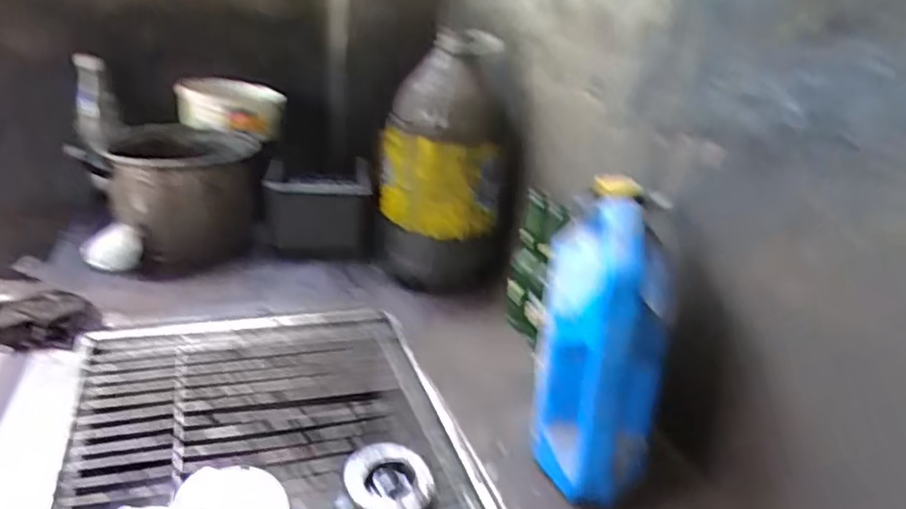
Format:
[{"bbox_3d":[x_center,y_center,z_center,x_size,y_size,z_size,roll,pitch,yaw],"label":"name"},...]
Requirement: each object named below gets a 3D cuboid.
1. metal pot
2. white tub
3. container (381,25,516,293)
[{"bbox_3d":[-0.482,-0.098,1.144,0.240,0.198,0.278,1,22,-12],"label":"metal pot"},{"bbox_3d":[-0.455,-0.303,1.291,0.185,0.095,0.136,9,22,9],"label":"white tub"},{"bbox_3d":[-0.012,-0.124,1.030,0.211,0.434,0.176,4,22,-4],"label":"container"}]

